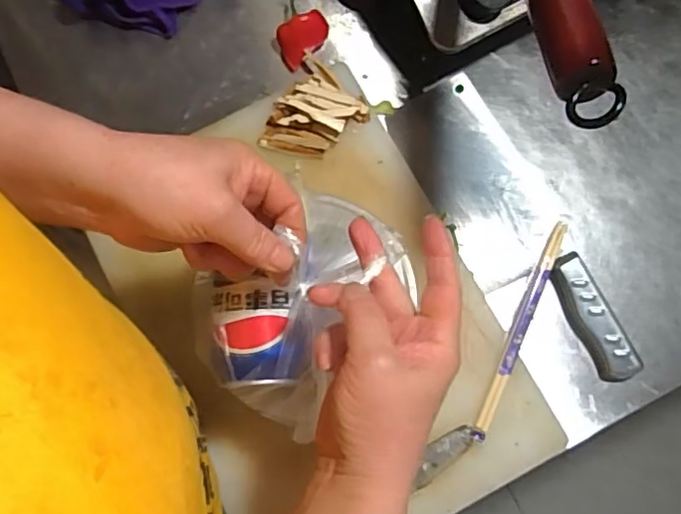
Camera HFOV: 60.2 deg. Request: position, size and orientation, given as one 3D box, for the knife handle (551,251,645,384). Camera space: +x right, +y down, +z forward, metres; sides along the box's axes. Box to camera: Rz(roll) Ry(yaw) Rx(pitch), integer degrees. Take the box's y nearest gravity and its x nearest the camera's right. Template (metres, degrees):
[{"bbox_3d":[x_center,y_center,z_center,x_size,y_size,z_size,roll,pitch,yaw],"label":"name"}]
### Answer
[{"bbox_3d":[0.214,0.052,0.500,0.032,0.022,0.110,-28,80,-5],"label":"knife handle"}]

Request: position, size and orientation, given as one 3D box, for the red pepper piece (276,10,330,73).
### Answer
[{"bbox_3d":[-0.036,-0.206,0.553,0.048,0.040,0.033,-35,80,-6],"label":"red pepper piece"}]

